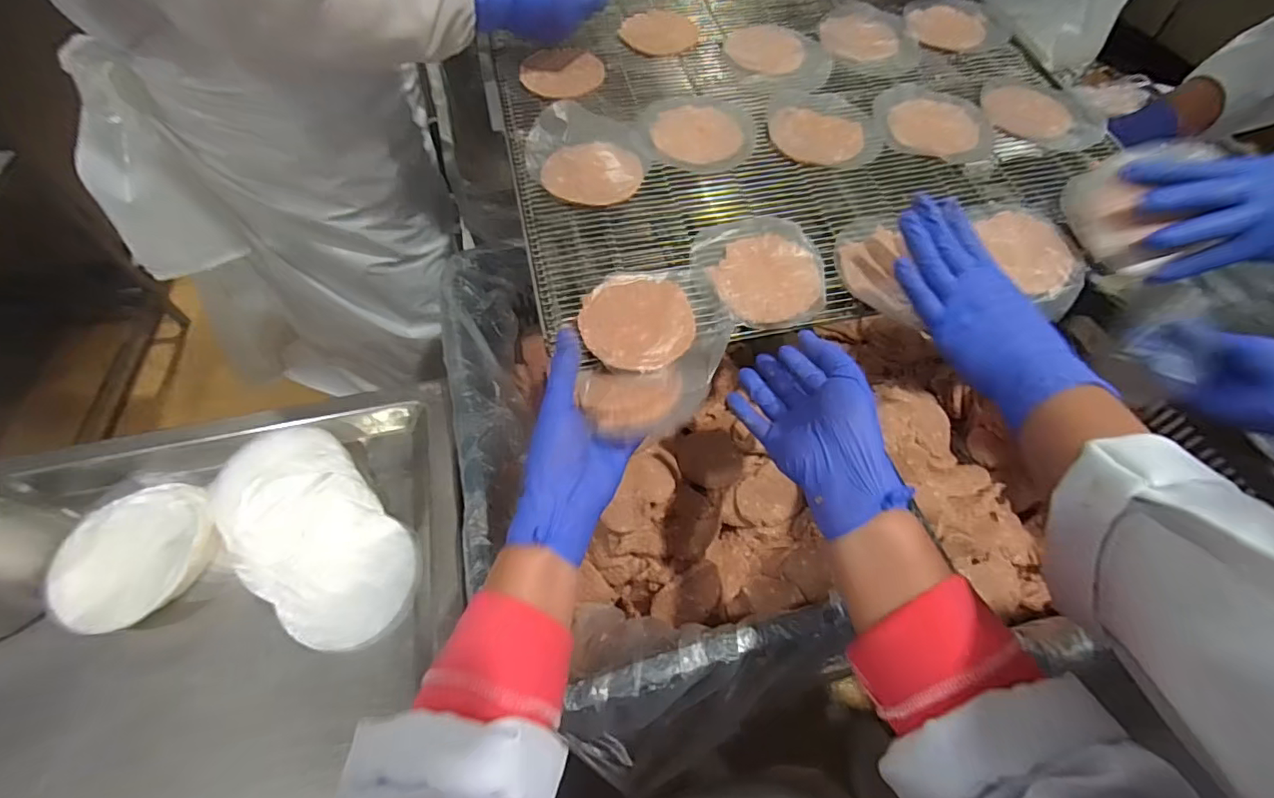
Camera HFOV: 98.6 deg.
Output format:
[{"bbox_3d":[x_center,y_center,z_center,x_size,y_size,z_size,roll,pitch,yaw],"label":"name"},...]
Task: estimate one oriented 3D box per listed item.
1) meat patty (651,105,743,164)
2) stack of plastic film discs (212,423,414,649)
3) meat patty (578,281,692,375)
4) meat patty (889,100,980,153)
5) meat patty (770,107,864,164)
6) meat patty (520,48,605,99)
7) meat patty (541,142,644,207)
[{"bbox_3d":[0.058,-0.260,0.536,0.085,0.006,0.074,22,60,14],"label":"meat patty"},{"bbox_3d":[-0.311,0.127,0.527,0.125,0.036,0.234,-39,65,-22],"label":"stack of plastic film discs"},{"bbox_3d":[0.001,-0.059,0.433,0.087,0.013,0.080,0,57,0],"label":"meat patty"},{"bbox_3d":[0.298,-0.273,0.552,0.084,0.008,0.081,15,58,10],"label":"meat patty"},{"bbox_3d":[0.177,-0.260,0.543,0.089,0.013,0.069,15,58,10],"label":"meat patty"},{"bbox_3d":[-0.080,-0.348,0.587,0.087,0.008,0.086,0,57,0],"label":"meat patty"},{"bbox_3d":[-0.041,-0.209,0.511,0.089,0.014,0.074,-8,57,-5],"label":"meat patty"}]

